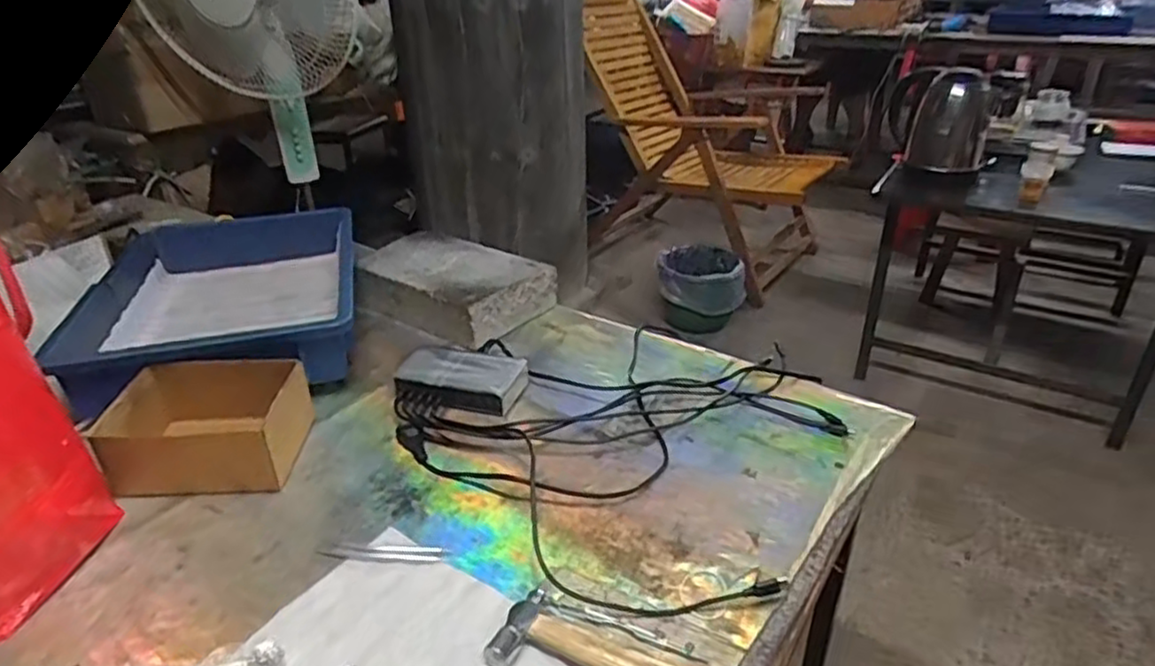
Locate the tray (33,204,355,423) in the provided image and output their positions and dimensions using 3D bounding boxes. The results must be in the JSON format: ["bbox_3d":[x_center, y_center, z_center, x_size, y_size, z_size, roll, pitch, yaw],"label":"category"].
[{"bbox_3d":[-0.420,-0.040,0.875,0.274,0.102,0.422,-9,30,-14],"label":"tray"}]

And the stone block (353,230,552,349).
[{"bbox_3d":[-0.167,-0.063,0.937,0.245,0.065,0.145,16,33,28],"label":"stone block"}]

